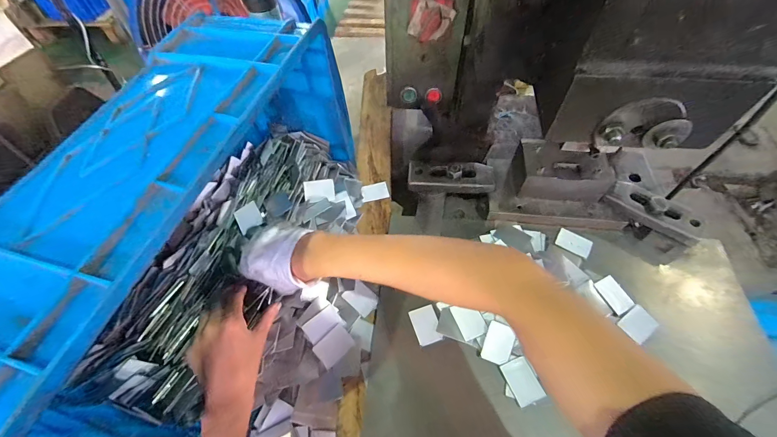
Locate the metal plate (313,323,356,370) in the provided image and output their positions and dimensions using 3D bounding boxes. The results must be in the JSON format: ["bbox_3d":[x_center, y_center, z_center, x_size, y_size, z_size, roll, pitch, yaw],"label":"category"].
[{"bbox_3d":[-0.071,0.167,0.430,0.047,0.006,0.035,-41,64,-21],"label":"metal plate"}]

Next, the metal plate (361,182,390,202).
[{"bbox_3d":[-0.023,-0.047,0.567,0.045,0.004,0.034,-12,57,-5],"label":"metal plate"}]

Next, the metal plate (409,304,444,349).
[{"bbox_3d":[0.050,0.140,0.433,0.033,0.006,0.047,-16,58,-8],"label":"metal plate"}]

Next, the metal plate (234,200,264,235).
[{"bbox_3d":[-0.201,-0.002,0.472,0.034,0.004,0.042,-30,68,-13],"label":"metal plate"}]

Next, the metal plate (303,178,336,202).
[{"bbox_3d":[-0.108,-0.043,0.512,0.046,0.004,0.033,-6,96,0],"label":"metal plate"}]

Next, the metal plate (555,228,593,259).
[{"bbox_3d":[0.283,0.037,0.500,0.048,0.005,0.034,29,69,14],"label":"metal plate"}]

